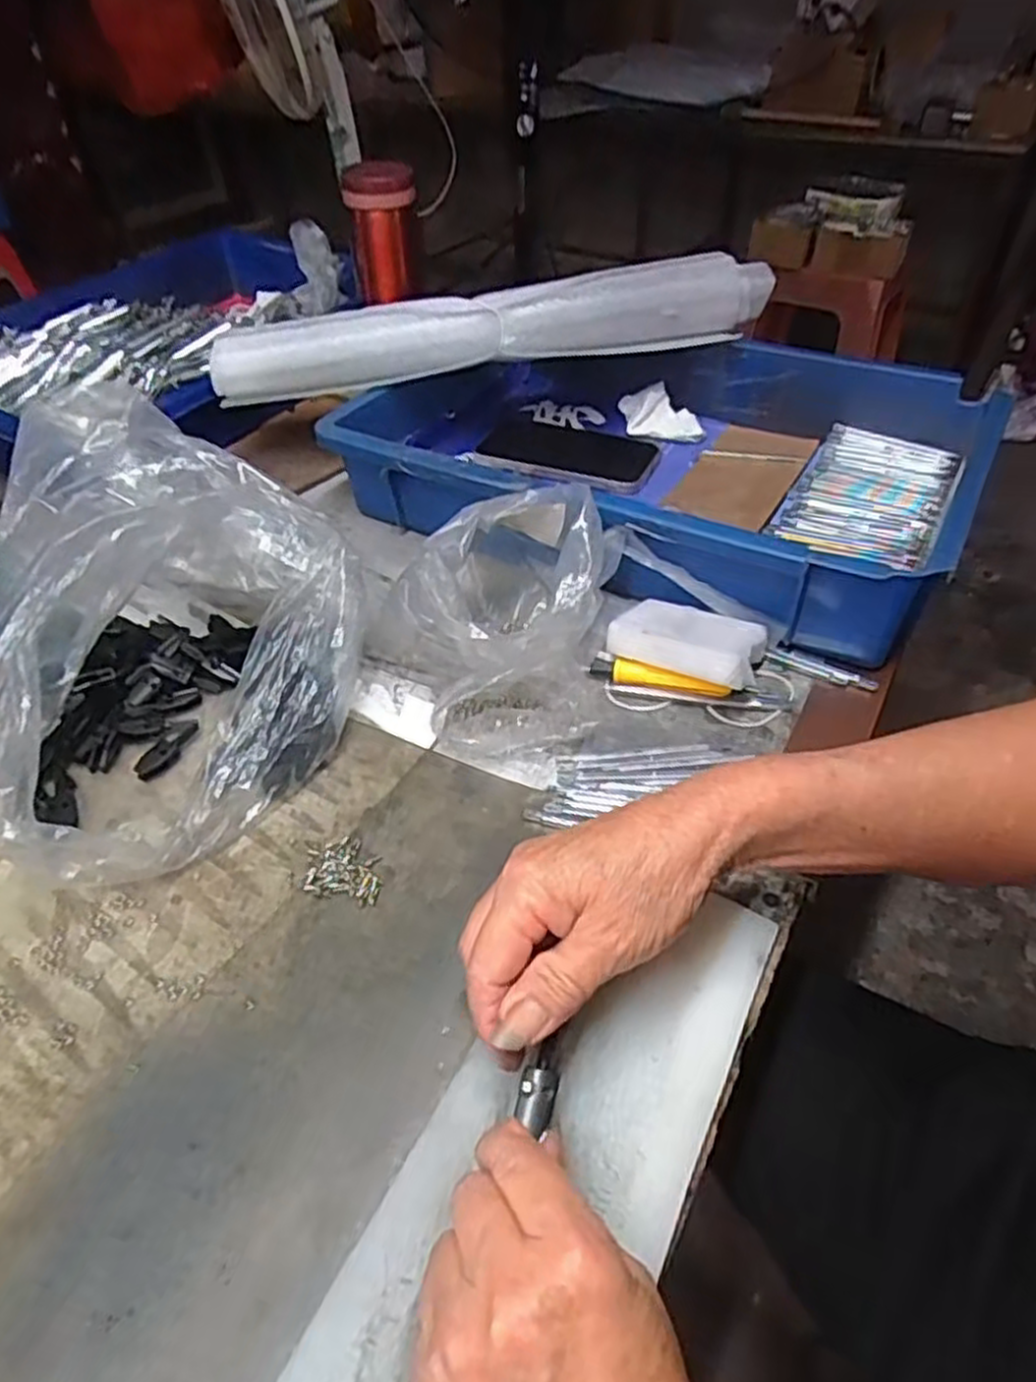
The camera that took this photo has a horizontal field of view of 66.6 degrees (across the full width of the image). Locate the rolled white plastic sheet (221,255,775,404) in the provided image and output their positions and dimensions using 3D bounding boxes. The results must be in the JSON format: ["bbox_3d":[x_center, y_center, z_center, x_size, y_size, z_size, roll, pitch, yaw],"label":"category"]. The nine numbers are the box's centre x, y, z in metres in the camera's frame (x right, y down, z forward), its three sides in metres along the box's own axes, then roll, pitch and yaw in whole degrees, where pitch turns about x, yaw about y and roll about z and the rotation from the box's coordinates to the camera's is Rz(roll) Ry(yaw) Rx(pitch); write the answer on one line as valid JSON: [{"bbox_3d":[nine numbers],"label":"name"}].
[{"bbox_3d":[-0.016,-0.281,0.614,0.427,0.055,0.043,-9,44,-7],"label":"rolled white plastic sheet"}]

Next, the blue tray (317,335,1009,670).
[{"bbox_3d":[0.094,-0.173,0.591,0.428,0.085,0.278,17,47,18],"label":"blue tray"}]

